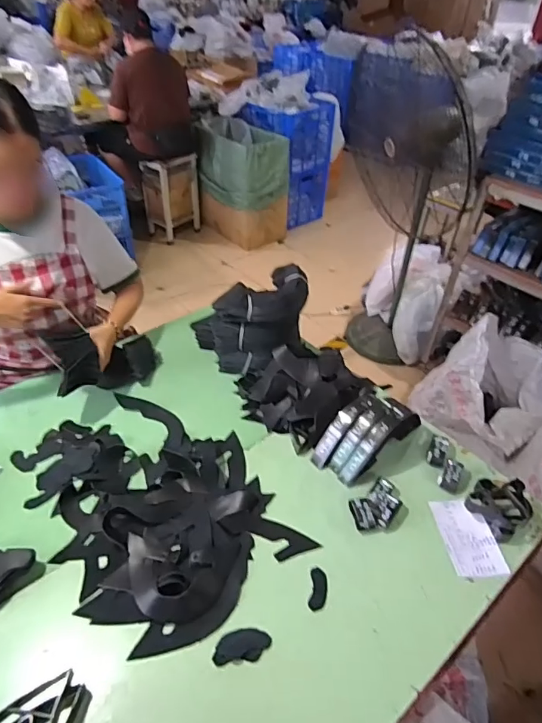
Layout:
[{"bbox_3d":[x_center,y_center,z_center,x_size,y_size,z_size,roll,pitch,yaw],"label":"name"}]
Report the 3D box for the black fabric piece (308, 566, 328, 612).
[{"bbox_3d":[0.084,0.402,0.821,0.030,0.005,0.075,8,48,3],"label":"black fabric piece"}]

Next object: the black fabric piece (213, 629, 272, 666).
[{"bbox_3d":[-0.046,0.457,0.747,0.089,0.009,0.046,-4,48,-7],"label":"black fabric piece"}]

